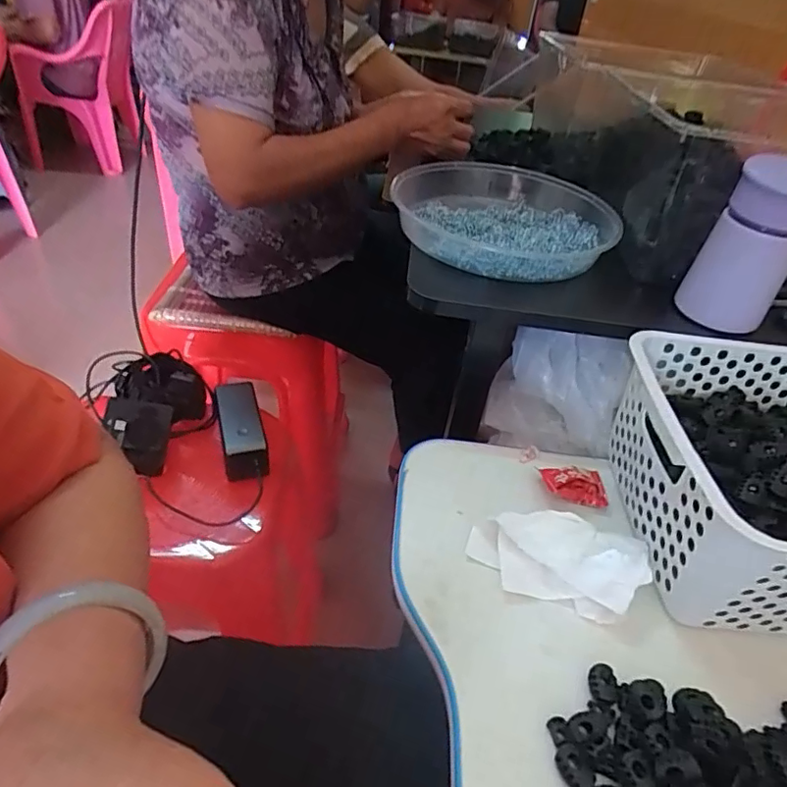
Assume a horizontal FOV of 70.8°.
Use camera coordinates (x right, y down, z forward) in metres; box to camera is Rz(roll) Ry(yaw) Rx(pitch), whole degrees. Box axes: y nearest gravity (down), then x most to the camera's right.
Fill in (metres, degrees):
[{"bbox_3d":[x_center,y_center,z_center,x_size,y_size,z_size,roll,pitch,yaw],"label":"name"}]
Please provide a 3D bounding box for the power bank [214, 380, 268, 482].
[{"bbox_3d":[-0.183,0.044,0.665,0.048,0.041,0.144,-8,41,-18],"label":"power bank"}]

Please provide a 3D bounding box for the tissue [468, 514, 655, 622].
[{"bbox_3d":[0.113,0.108,0.382,0.114,0.032,0.066,16,40,11],"label":"tissue"}]

